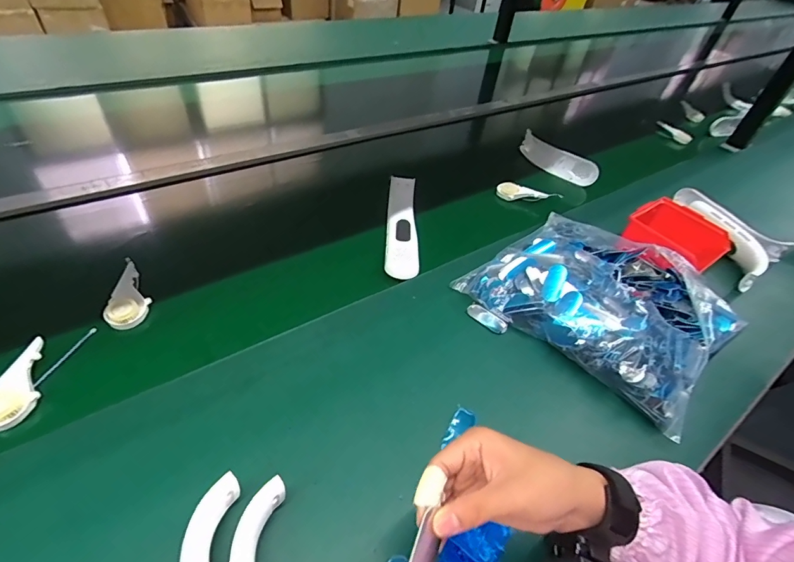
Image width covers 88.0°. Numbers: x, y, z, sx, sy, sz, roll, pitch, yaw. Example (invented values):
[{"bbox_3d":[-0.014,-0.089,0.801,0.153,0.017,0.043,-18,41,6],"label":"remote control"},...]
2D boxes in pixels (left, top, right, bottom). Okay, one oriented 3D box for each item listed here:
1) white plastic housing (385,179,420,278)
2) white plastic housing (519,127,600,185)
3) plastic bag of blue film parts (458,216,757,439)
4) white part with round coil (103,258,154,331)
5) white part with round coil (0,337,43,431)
[{"bbox_3d":[0.010,-0.092,0.662,0.053,0.051,0.196,3,46,-5],"label":"white plastic housing"},{"bbox_3d":[0.352,-0.269,0.916,0.036,0.057,0.197,-27,55,-30],"label":"white plastic housing"},{"bbox_3d":[0.292,0.014,0.578,0.313,0.087,0.272,37,51,27],"label":"plastic bag of blue film parts"},{"bbox_3d":[-0.344,0.012,0.529,0.046,0.016,0.101,-9,59,-17],"label":"white part with round coil"},{"bbox_3d":[-0.392,0.105,0.426,0.041,0.017,0.093,2,59,-7],"label":"white part with round coil"}]

